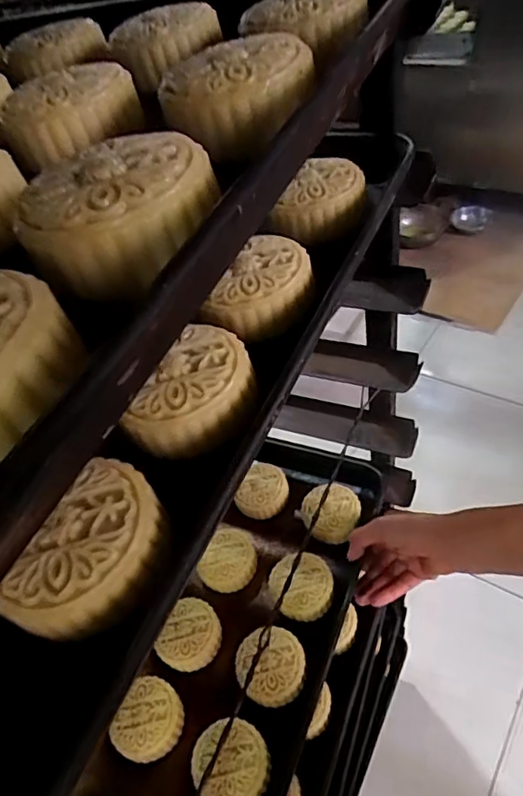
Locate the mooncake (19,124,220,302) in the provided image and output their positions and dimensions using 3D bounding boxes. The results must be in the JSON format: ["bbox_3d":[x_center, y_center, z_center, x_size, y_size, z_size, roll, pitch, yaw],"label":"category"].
[{"bbox_3d":[-0.046,-0.061,0.176,0.056,0.026,0.056,2,45,17],"label":"mooncake"}]

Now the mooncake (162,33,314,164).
[{"bbox_3d":[-0.009,-0.128,0.228,0.054,0.030,0.054,-8,43,7],"label":"mooncake"}]

